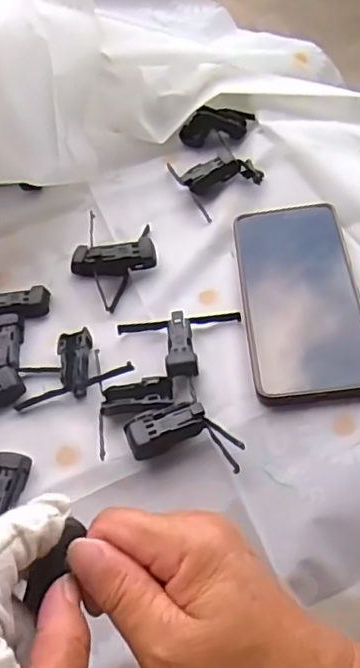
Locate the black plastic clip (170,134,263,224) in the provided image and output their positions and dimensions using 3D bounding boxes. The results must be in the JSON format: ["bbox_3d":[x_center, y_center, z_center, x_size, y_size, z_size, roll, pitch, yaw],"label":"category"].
[{"bbox_3d":[0.031,-0.135,0.507,0.057,0.024,0.073,-22,54,-11],"label":"black plastic clip"}]

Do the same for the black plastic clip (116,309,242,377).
[{"bbox_3d":[0.002,0.006,0.415,0.082,0.015,0.052,-10,53,-2],"label":"black plastic clip"}]

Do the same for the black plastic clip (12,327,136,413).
[{"bbox_3d":[-0.072,0.019,0.423,0.082,0.010,0.049,-18,57,11],"label":"black plastic clip"}]

